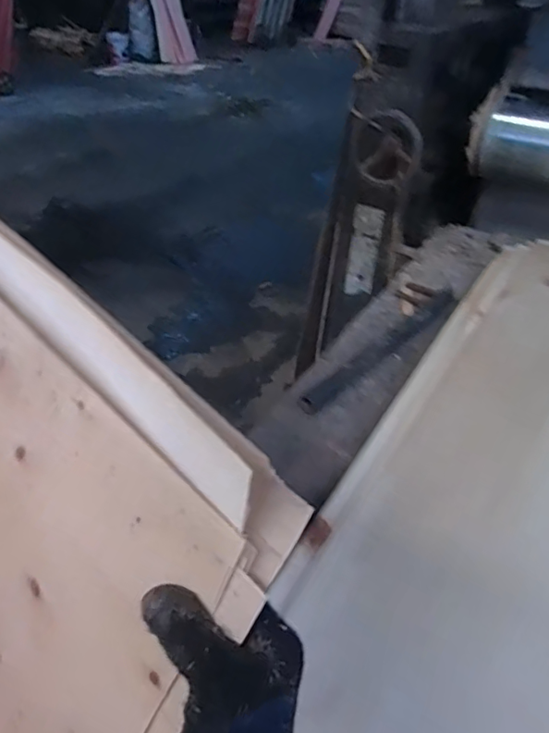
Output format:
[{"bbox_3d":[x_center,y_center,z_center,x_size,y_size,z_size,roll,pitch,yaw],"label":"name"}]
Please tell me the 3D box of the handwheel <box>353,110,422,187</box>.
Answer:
[{"bbox_3d":[0.256,-0.492,1.180,0.046,0.161,0.158,-39,5,-38],"label":"handwheel"}]

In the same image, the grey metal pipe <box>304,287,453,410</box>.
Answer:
[{"bbox_3d":[0.209,-0.049,0.958,0.039,0.030,0.455,33,48,32],"label":"grey metal pipe"}]

